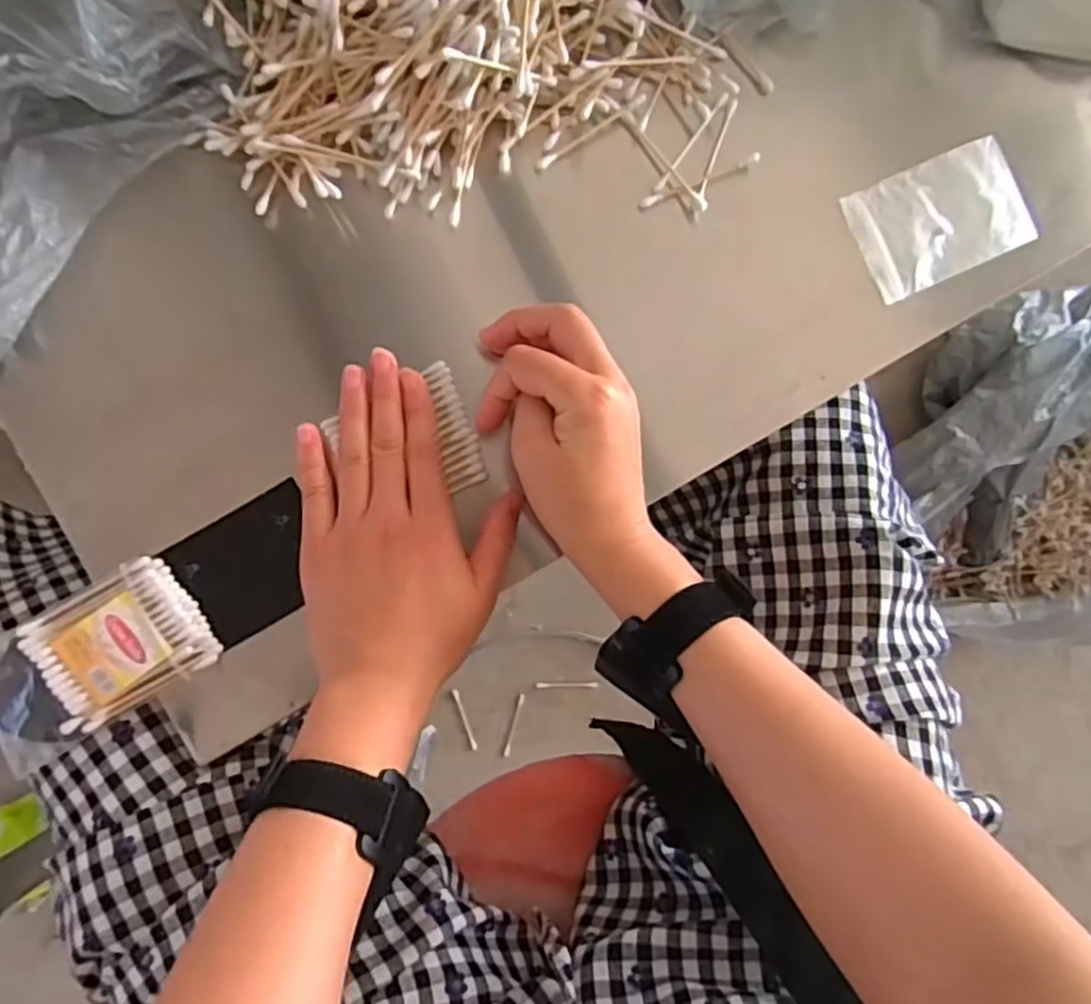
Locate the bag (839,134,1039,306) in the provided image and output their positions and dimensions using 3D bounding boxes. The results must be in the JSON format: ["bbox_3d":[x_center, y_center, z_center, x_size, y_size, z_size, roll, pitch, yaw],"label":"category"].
[{"bbox_3d":[0.227,-0.163,0.419,0.102,0.006,0.067,-24,89,-7],"label":"bag"}]

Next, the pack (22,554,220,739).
[{"bbox_3d":[-0.210,0.069,0.360,0.077,0.013,0.062,-30,90,-7],"label":"pack"}]

